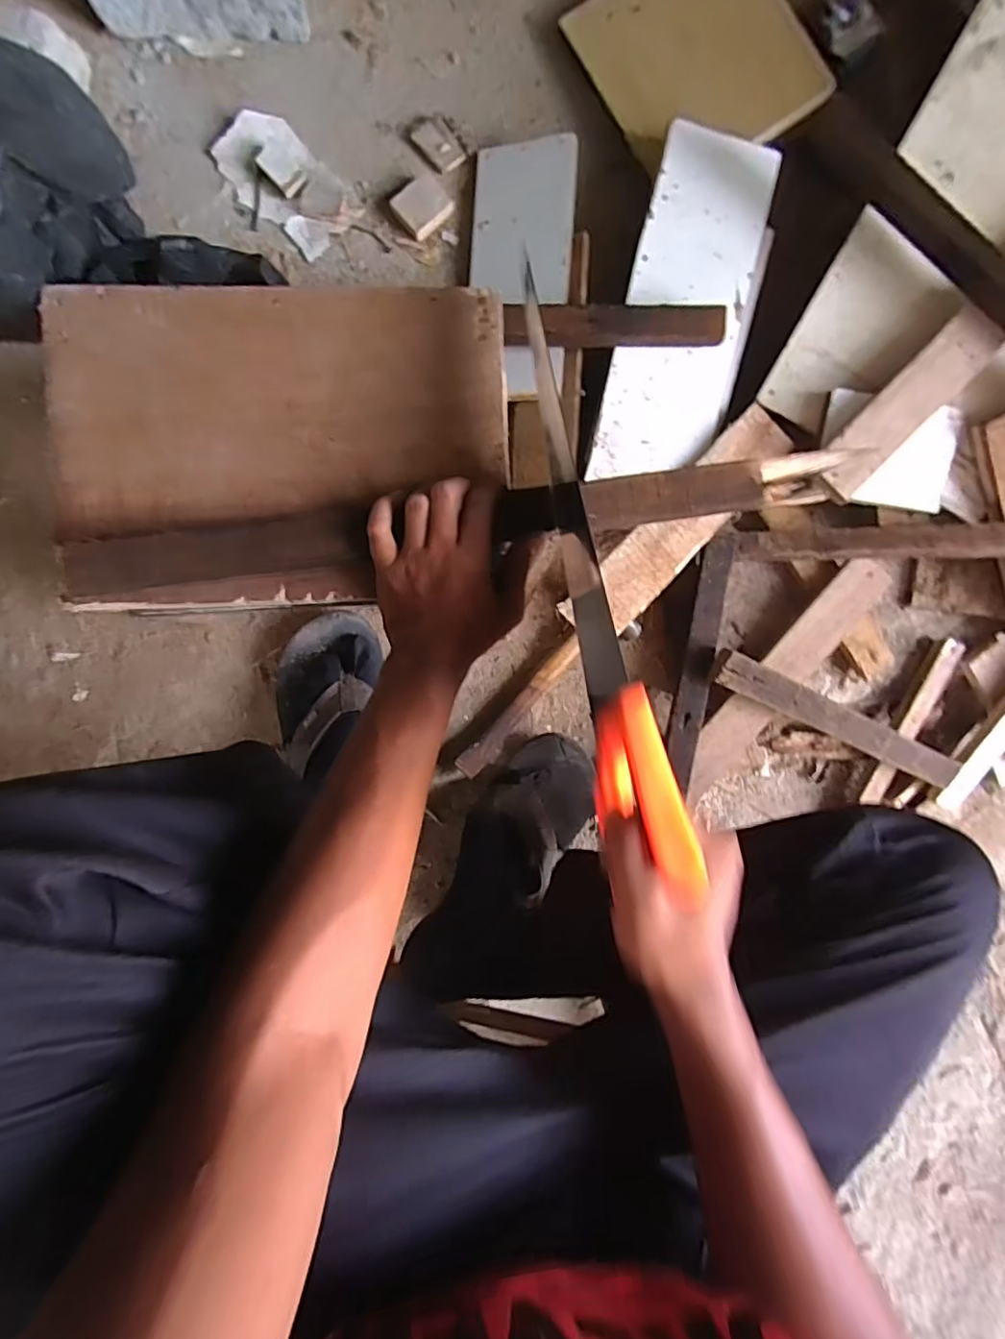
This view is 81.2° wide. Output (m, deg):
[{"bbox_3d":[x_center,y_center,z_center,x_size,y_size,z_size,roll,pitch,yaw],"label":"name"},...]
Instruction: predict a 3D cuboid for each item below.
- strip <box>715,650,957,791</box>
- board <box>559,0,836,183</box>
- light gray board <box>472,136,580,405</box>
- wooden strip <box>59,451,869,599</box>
[{"bbox_3d":[0.375,0.062,0.639,0.324,0.013,0.034,24,104,-12],"label":"strip"},{"bbox_3d":[0.199,-0.632,0.603,0.192,0.011,0.243,-27,83,11],"label":"board"},{"bbox_3d":[0.017,-0.416,0.609,0.105,0.014,0.260,4,93,13],"label":"light gray board"},{"bbox_3d":[-0.023,-0.103,0.407,0.536,0.029,0.038,-9,92,-3],"label":"wooden strip"}]

